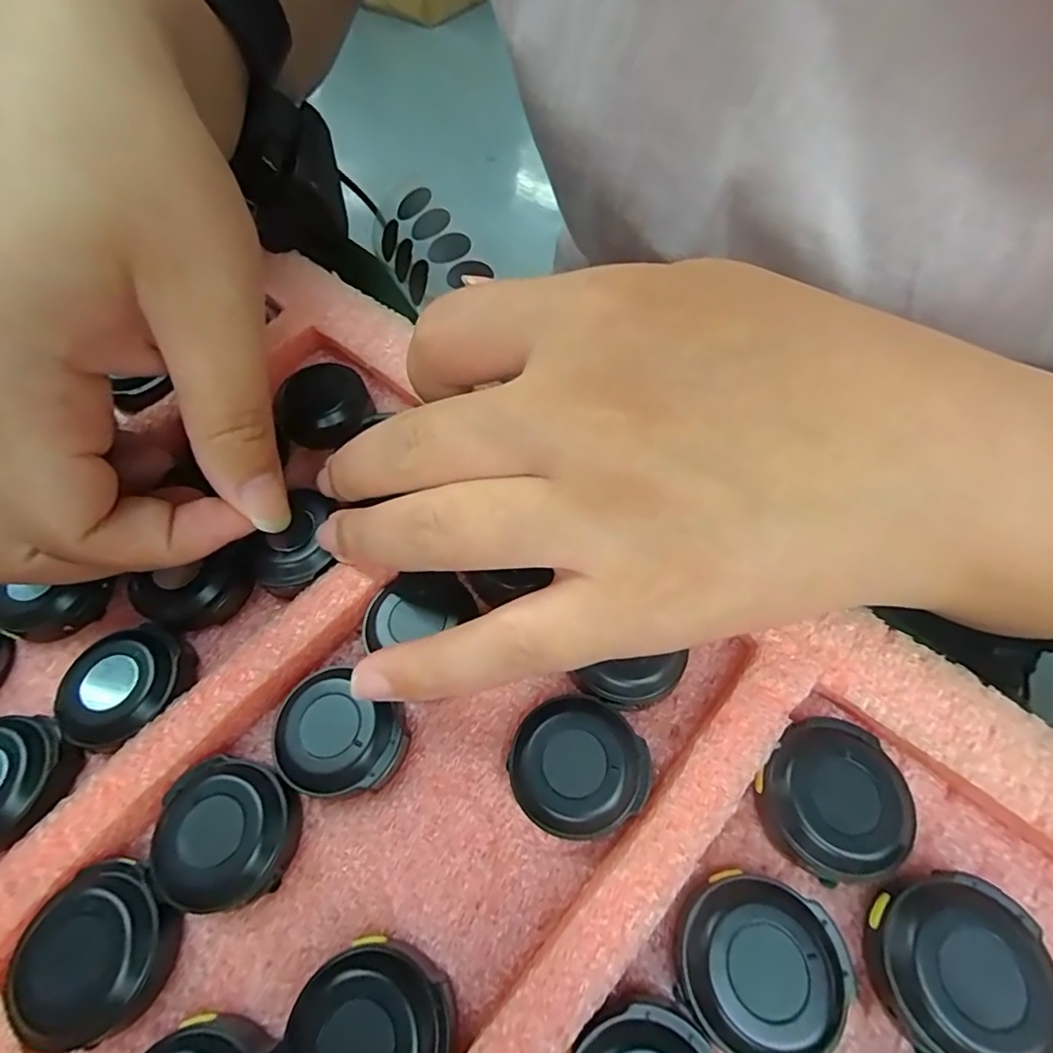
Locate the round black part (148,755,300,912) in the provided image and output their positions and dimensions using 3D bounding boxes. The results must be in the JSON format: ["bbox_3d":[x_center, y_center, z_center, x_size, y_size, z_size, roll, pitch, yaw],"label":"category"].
[{"bbox_3d":[-0.067,0.069,0.127,0.030,0.012,0.028,-2,59,3],"label":"round black part"}]

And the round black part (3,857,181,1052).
[{"bbox_3d":[-0.088,0.086,0.117,0.027,0.015,0.027,-2,59,3],"label":"round black part"}]

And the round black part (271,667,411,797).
[{"bbox_3d":[-0.044,0.051,0.136,0.031,0.012,0.026,27,65,19],"label":"round black part"}]

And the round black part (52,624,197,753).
[{"bbox_3d":[-0.101,0.041,0.145,0.027,0.011,0.031,31,66,21],"label":"round black part"}]

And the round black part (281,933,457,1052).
[{"bbox_3d":[-0.029,0.097,0.108,0.029,0.011,0.029,-2,59,3],"label":"round black part"}]

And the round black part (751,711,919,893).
[{"bbox_3d":[0.066,0.058,0.123,0.028,0.011,0.030,-2,59,3],"label":"round black part"}]

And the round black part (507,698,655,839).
[{"bbox_3d":[0.011,0.055,0.130,0.029,0.012,0.028,-2,59,3],"label":"round black part"}]

